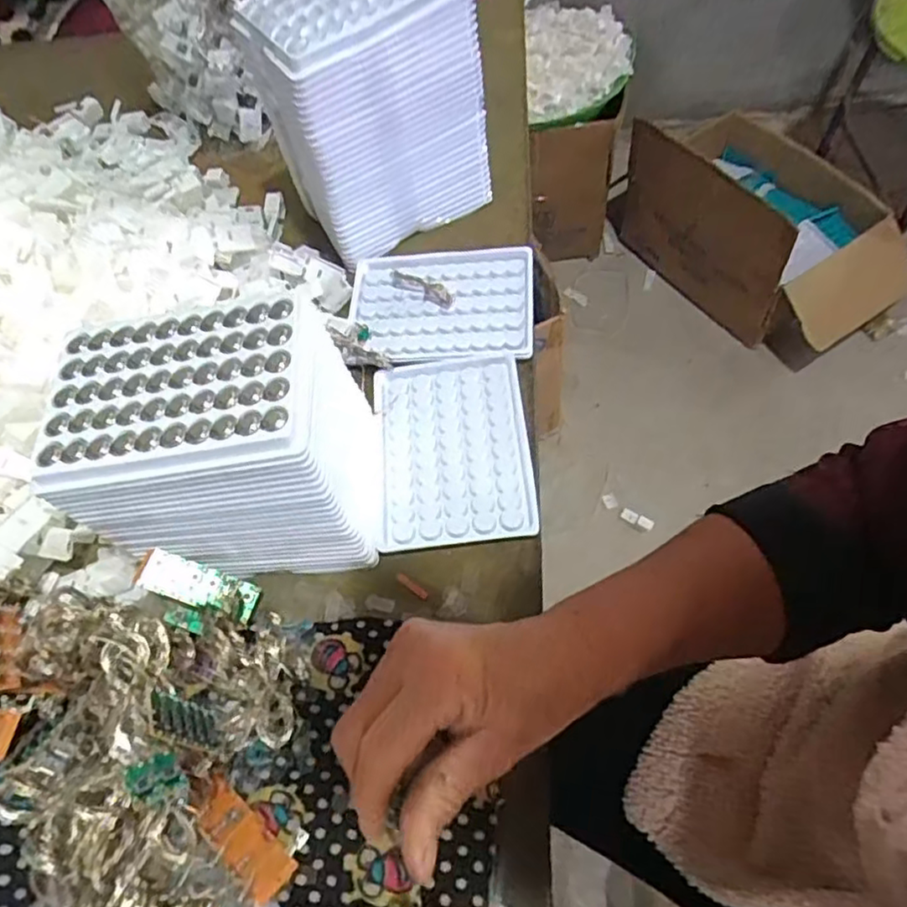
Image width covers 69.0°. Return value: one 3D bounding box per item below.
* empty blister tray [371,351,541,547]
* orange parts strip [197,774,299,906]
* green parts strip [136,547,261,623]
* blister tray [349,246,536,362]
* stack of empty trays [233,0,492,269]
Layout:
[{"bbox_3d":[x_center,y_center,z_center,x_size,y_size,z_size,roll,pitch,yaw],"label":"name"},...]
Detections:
[{"bbox_3d":[-0.001,-0.006,0.410,0.093,0.005,0.127,-5,61,1],"label":"empty blister tray"},{"bbox_3d":[-0.100,0.181,0.310,0.056,0.004,0.021,38,52,18],"label":"orange parts strip"},{"bbox_3d":[-0.141,0.072,0.362,0.066,0.011,0.022,22,77,-7],"label":"green parts strip"},{"bbox_3d":[-0.009,-0.108,0.466,0.130,0.005,0.095,1,61,4],"label":"blister tray"},{"bbox_3d":[-0.057,-0.243,0.464,0.133,0.152,0.095,-31,62,-12],"label":"stack of empty trays"}]

